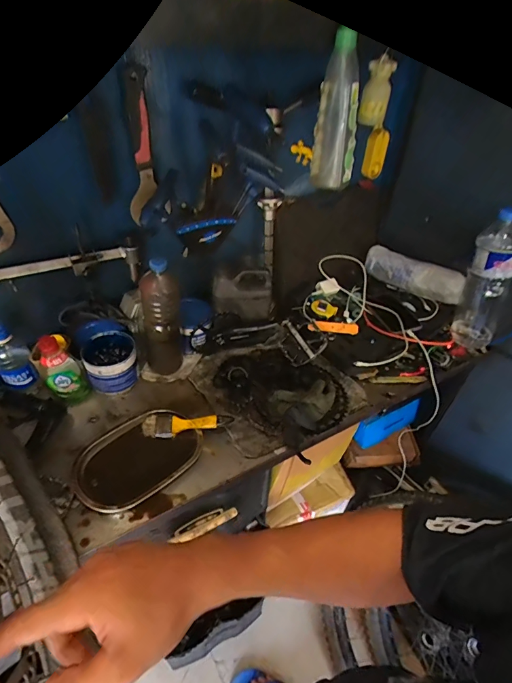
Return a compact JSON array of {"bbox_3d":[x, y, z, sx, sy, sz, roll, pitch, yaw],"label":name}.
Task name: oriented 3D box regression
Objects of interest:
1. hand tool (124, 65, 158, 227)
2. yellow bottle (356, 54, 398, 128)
[{"bbox_3d":[-0.198,-0.322,0.653,0.026,0.230,0.048,29,48,26],"label":"hand tool"},{"bbox_3d":[0.181,-0.374,0.585,0.041,0.085,0.031,11,42,8],"label":"yellow bottle"}]

